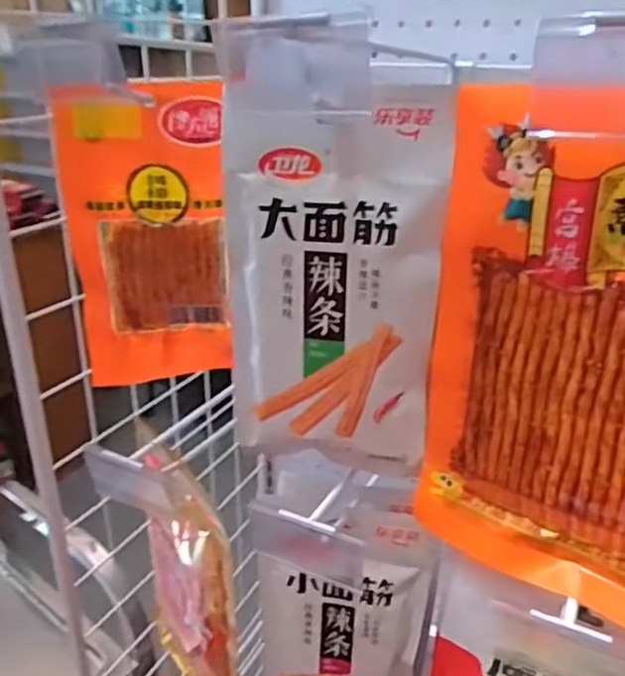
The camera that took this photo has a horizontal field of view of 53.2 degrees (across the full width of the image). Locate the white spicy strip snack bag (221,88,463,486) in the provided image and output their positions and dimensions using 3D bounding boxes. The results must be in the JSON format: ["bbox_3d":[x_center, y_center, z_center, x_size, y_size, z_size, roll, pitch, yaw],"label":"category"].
[{"bbox_3d":[0.014,-0.023,0.373,0.119,0.229,0.024,4,22,11],"label":"white spicy strip snack bag"}]

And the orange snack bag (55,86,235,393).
[{"bbox_3d":[-0.115,-0.064,0.439,0.107,0.207,0.021,1,25,1],"label":"orange snack bag"}]

